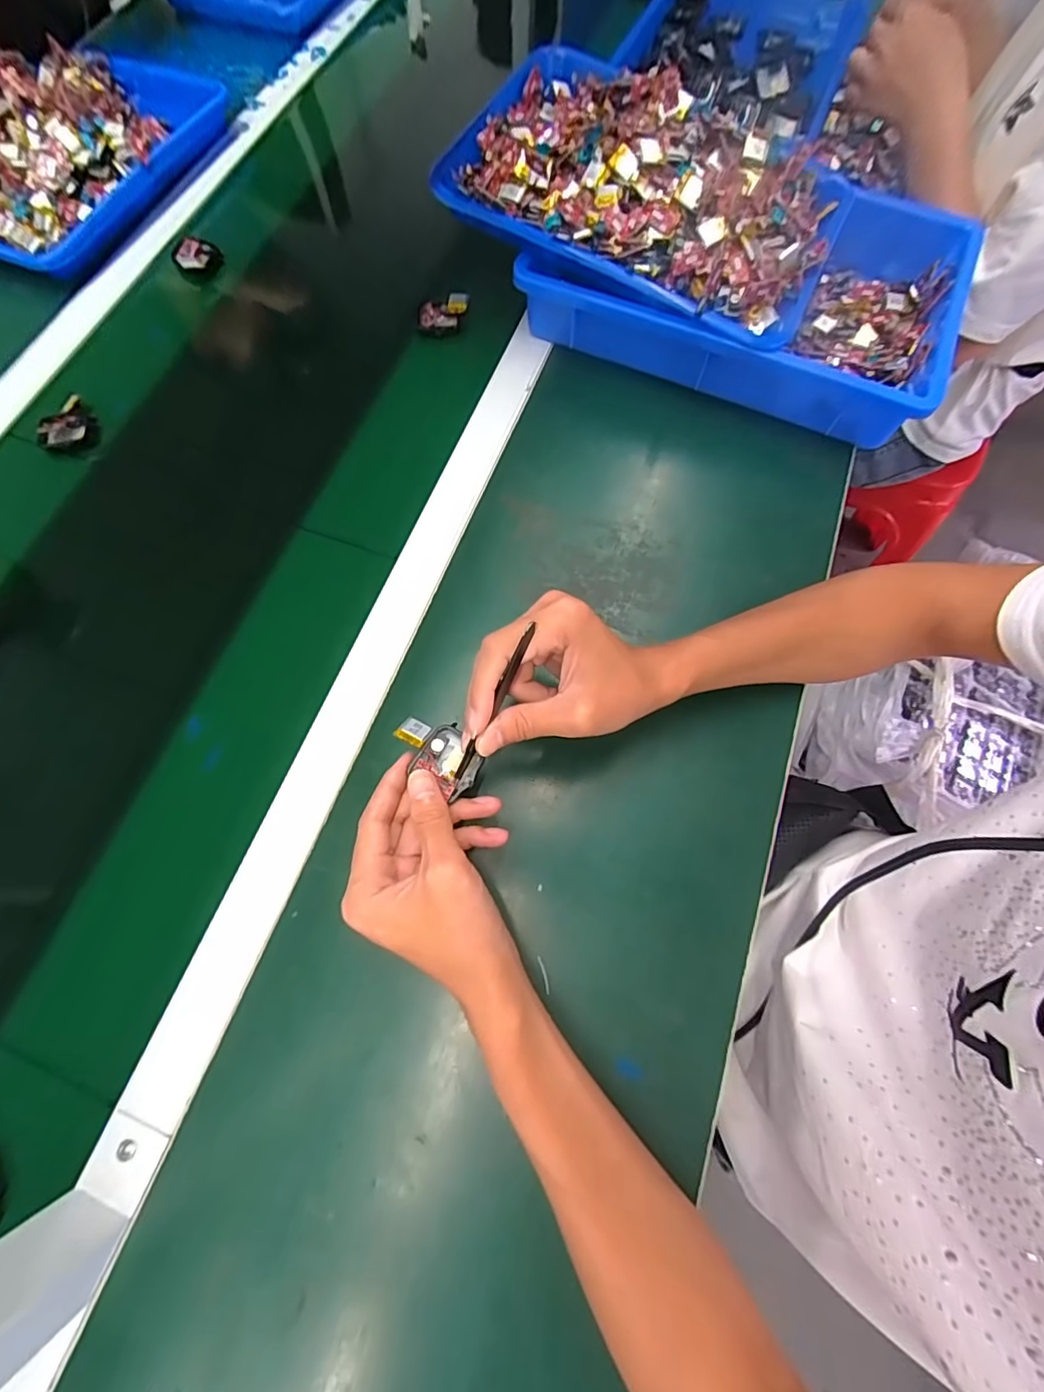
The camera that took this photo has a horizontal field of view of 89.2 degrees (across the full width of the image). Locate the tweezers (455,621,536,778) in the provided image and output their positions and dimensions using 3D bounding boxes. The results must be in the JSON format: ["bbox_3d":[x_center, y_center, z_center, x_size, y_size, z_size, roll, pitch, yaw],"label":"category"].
[{"bbox_3d":[-0.017,0.007,0.302,0.006,0.008,0.096,31,106,11],"label":"tweezers"}]

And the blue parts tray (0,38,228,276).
[{"bbox_3d":[-0.501,-0.599,0.576,0.228,0.078,0.349,26,72,10],"label":"blue parts tray"}]

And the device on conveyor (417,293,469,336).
[{"bbox_3d":[-0.078,-0.378,0.523,0.051,0.020,0.031,-7,70,-2],"label":"device on conveyor"}]

